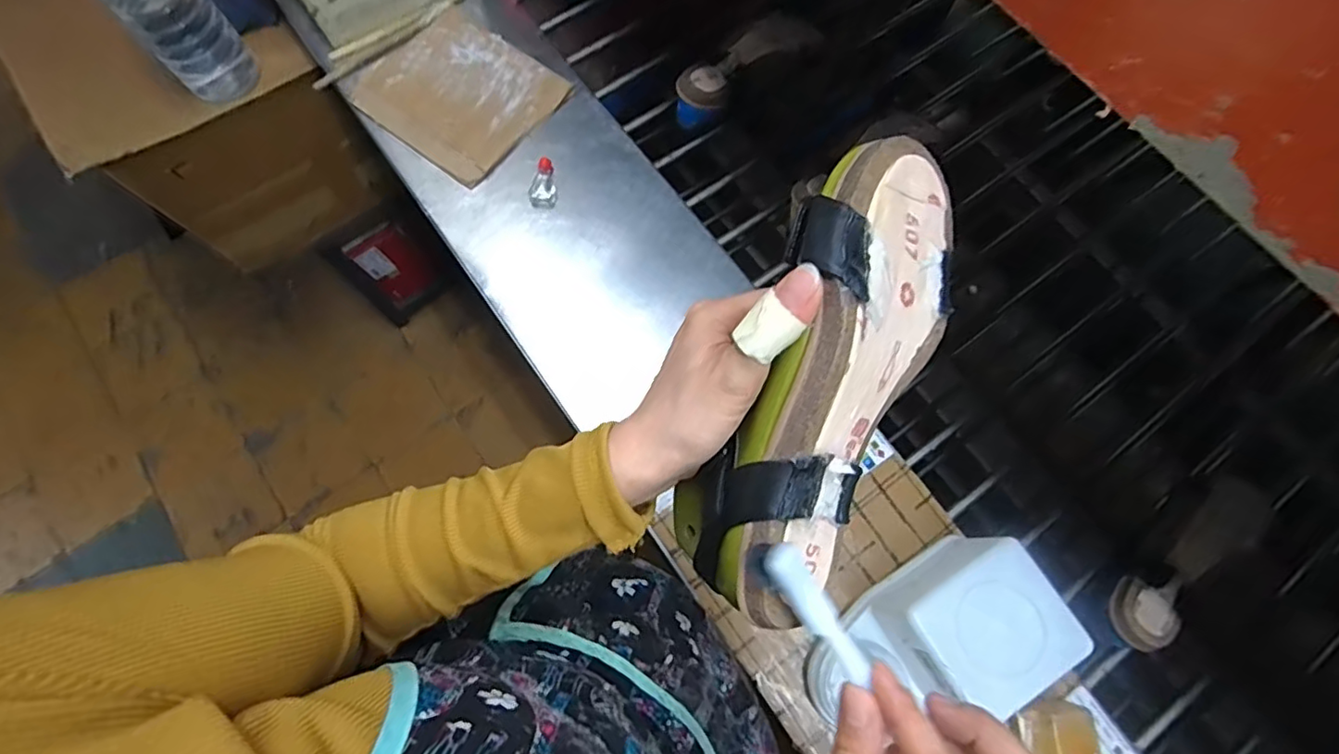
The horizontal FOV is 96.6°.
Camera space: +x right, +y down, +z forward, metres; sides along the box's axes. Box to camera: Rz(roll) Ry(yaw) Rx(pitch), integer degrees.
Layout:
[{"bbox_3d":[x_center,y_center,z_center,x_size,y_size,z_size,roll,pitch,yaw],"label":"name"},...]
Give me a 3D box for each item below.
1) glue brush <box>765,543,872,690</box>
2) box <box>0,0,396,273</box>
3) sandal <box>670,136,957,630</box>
[{"bbox_3d":[0.058,0.092,0.227,0.013,0.005,0.070,-38,106,-13],"label":"glue brush"},{"bbox_3d":[-0.671,-0.392,0.884,0.308,0.351,0.288,-37,78,-12],"label":"box"},{"bbox_3d":[0.071,0.003,0.258,0.074,0.058,0.217,24,91,5],"label":"sandal"}]

